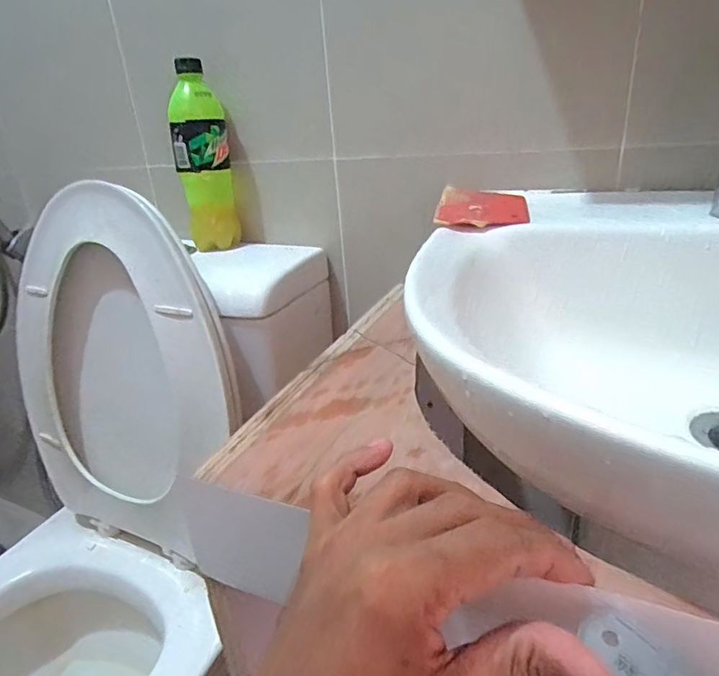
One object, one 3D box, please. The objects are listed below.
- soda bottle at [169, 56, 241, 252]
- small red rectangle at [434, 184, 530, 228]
[{"bbox_3d":[-0.183,-0.209,0.585,0.059,0.202,0.053,-9,24,-10],"label":"soda bottle"},{"bbox_3d":[0.114,-0.121,0.459,0.078,0.020,0.104,2,25,15],"label":"small red rectangle"}]

